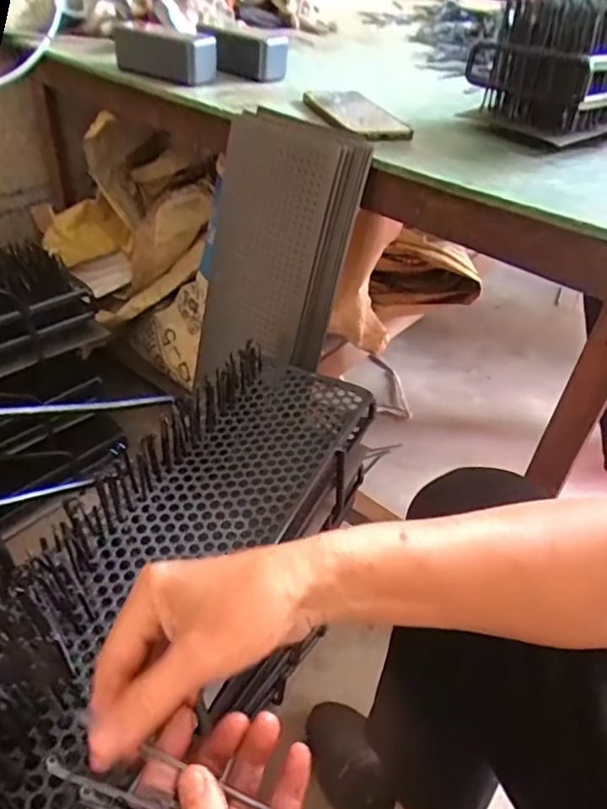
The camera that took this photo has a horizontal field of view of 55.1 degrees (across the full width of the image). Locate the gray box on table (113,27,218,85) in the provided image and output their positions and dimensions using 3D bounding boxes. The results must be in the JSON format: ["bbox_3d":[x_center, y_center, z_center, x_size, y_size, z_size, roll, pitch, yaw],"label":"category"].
[{"bbox_3d":[-0.178,-0.457,0.756,0.130,0.053,0.058,28,46,25],"label":"gray box on table"}]

